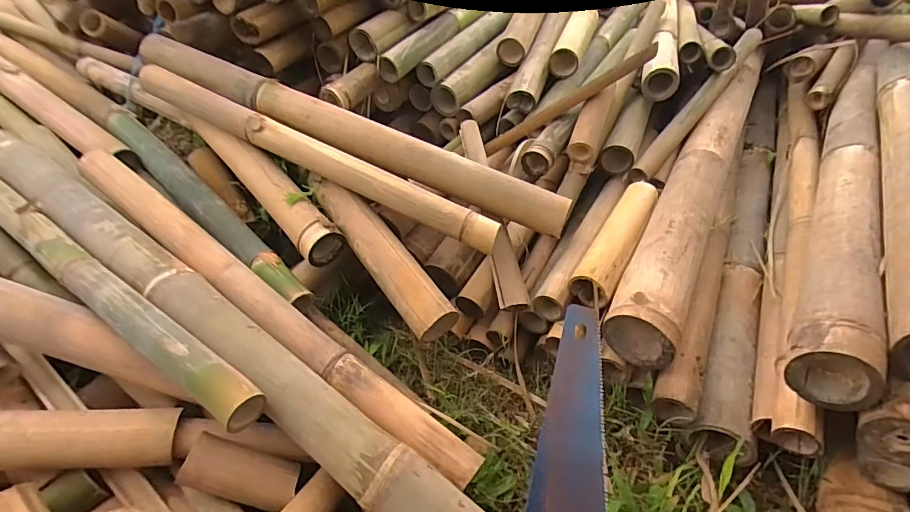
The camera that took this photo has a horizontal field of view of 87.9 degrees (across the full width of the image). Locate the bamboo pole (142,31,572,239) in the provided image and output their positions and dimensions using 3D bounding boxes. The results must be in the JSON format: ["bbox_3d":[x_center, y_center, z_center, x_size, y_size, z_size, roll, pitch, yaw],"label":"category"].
[{"bbox_3d":[-0.206,-0.218,0.809,0.837,0.065,0.063,24,48,8],"label":"bamboo pole"}]

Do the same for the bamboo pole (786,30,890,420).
[{"bbox_3d":[0.605,-0.128,0.730,0.079,0.079,0.860,19,48,26],"label":"bamboo pole"}]

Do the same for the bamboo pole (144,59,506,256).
[{"bbox_3d":[-0.248,-0.171,0.784,0.708,0.057,0.049,26,49,11],"label":"bamboo pole"}]

